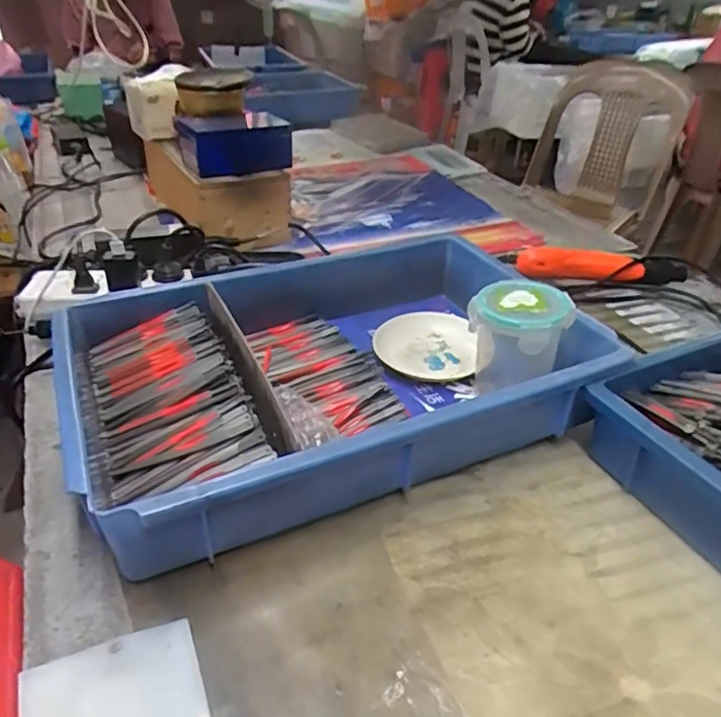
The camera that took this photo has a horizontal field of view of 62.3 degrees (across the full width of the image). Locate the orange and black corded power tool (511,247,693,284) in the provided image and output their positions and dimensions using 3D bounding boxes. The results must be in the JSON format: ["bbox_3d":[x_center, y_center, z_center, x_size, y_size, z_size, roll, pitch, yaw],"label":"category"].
[{"bbox_3d":[0.306,-0.113,0.762,0.211,0.037,0.042,5,34,6],"label":"orange and black corded power tool"}]

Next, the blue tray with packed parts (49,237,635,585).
[{"bbox_3d":[-0.020,0.005,0.537,0.446,0.084,0.287,-14,37,-21],"label":"blue tray with packed parts"}]

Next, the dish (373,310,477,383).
[{"bbox_3d":[0.069,-0.016,0.620,0.101,0.017,0.109,1,34,0],"label":"dish"}]

